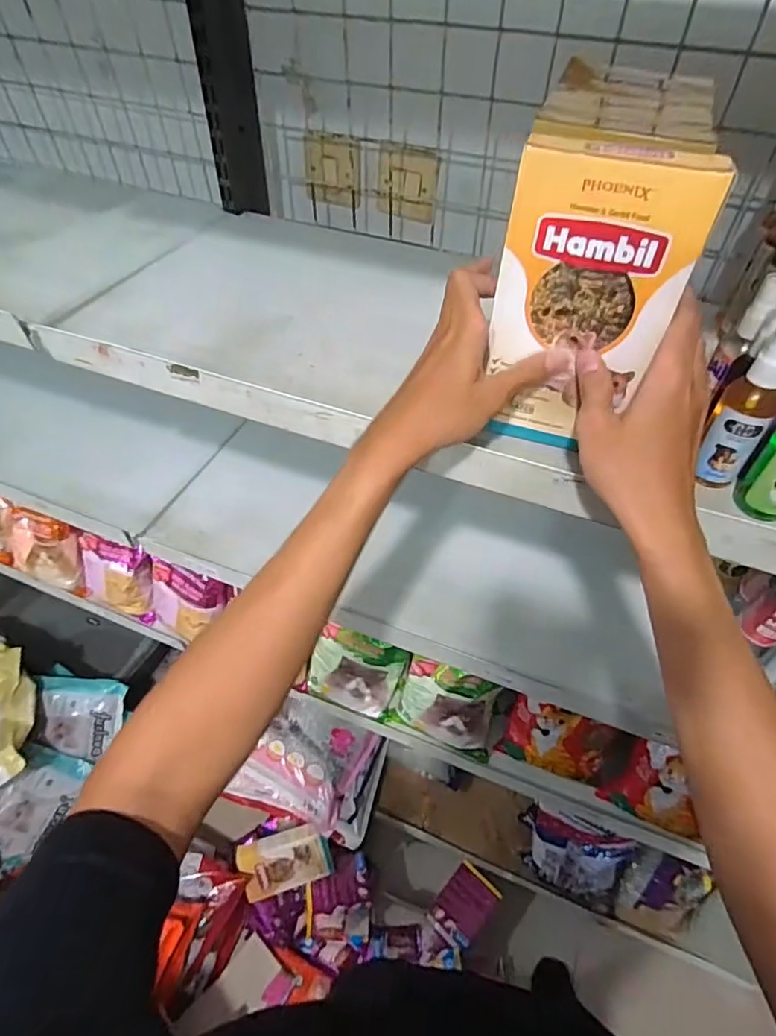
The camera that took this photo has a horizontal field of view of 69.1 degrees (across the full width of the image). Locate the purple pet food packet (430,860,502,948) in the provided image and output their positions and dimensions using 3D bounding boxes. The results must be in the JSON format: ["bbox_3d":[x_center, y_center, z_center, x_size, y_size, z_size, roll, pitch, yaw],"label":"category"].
[{"bbox_3d":[0.165,0.816,1.192,0.099,0.018,0.131,35,55,27],"label":"purple pet food packet"}]

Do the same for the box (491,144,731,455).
[{"bbox_3d":[0.123,-0.131,0.363,0.106,0.181,0.033,13,48,10],"label":"box"}]

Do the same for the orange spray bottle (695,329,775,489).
[{"bbox_3d":[0.237,-0.072,0.370,0.032,0.117,0.026,33,54,25],"label":"orange spray bottle"}]

